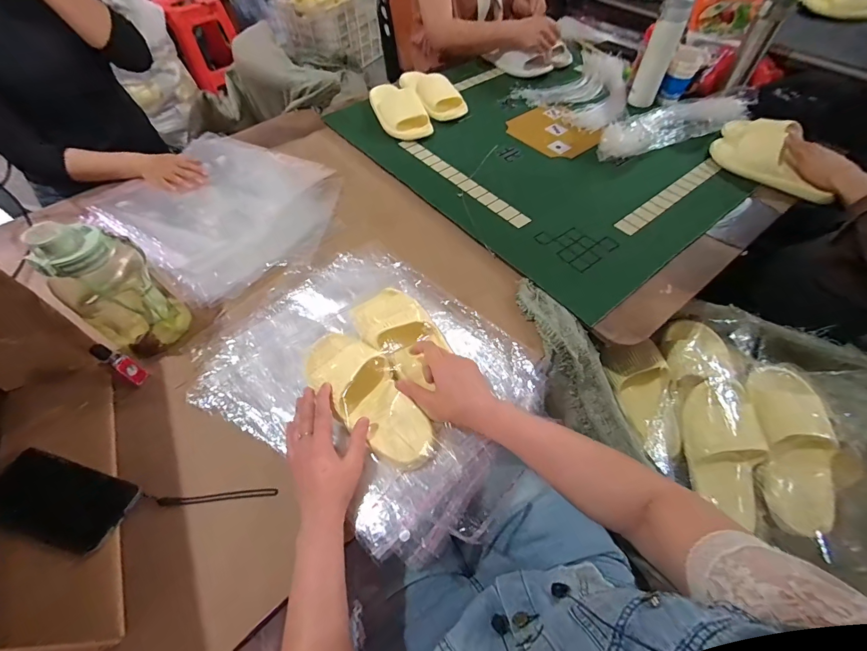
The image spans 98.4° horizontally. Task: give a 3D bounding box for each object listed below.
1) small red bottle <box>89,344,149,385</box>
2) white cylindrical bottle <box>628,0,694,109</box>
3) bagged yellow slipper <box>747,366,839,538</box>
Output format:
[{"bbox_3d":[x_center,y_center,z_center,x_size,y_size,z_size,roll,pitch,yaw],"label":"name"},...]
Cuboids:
[{"bbox_3d":[-0.441,0.054,0.529,0.018,0.080,0.024,12,56,33],"label":"small red bottle"},{"bbox_3d":[0.569,-0.684,0.942,0.071,0.220,0.072,23,60,16],"label":"white cylindrical bottle"},{"bbox_3d":[0.562,0.184,0.572,0.112,0.042,0.236,4,75,3],"label":"bagged yellow slipper"}]

